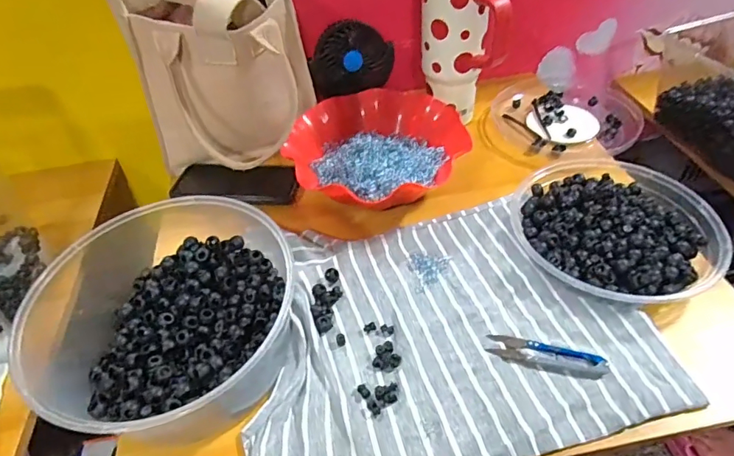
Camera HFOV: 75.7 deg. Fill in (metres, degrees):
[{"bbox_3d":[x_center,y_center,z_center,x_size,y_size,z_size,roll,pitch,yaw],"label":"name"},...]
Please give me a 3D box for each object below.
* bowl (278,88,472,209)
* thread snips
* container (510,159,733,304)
[{"bbox_3d":[0.014,-0.095,0.613,0.225,0.058,0.224,-19,46,-12],"label":"bowl"},{"bbox_3d":[0.162,0.115,0.427,0.099,0.008,0.026,8,47,14],"label":"thread snips"},{"bbox_3d":[0.262,-0.004,0.509,0.192,0.042,0.208,-3,45,3],"label":"container"}]

